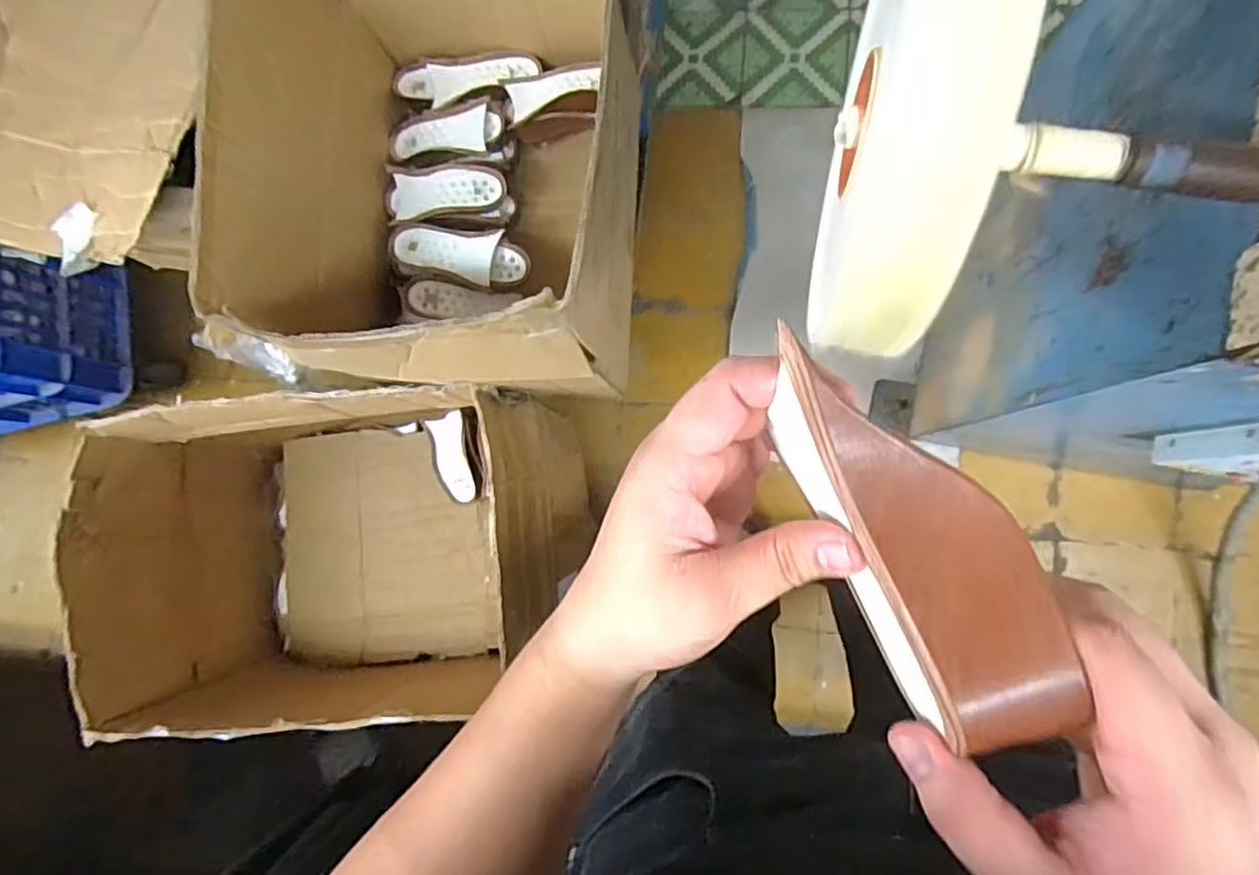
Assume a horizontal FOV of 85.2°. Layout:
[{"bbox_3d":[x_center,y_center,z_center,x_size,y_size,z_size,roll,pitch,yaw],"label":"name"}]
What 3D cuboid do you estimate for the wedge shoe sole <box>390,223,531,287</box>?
[{"bbox_3d":[-0.246,-0.258,0.976,0.198,0.041,0.077,6,86,8],"label":"wedge shoe sole"}]

